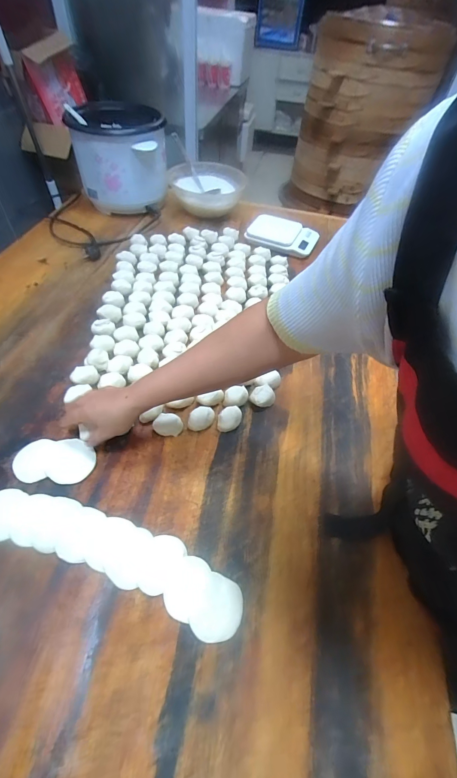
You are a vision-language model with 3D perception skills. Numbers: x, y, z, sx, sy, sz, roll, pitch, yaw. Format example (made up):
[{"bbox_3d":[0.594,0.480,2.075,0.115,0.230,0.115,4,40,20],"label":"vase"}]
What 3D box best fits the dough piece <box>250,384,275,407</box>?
[{"bbox_3d":[0.063,0.015,0.602,0.041,0.036,0.027,-12,53,-13],"label":"dough piece"}]

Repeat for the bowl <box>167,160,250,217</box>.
[{"bbox_3d":[-0.069,-0.650,1.090,0.237,0.116,0.239,2,51,-2],"label":"bowl"}]

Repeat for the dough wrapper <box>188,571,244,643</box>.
[{"bbox_3d":[-0.016,0.273,0.410,0.065,0.009,0.069,2,51,-2],"label":"dough wrapper"}]

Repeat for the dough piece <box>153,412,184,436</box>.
[{"bbox_3d":[-0.102,0.061,0.556,0.047,0.027,0.033,-4,52,-7],"label":"dough piece"}]

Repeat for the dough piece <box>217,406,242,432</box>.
[{"bbox_3d":[0.002,0.054,0.572,0.039,0.030,0.040,8,51,3],"label":"dough piece"}]

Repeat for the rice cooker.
[{"bbox_3d":[-0.347,-0.730,1.035,0.248,0.226,0.311,-17,54,-17],"label":"rice cooker"}]

